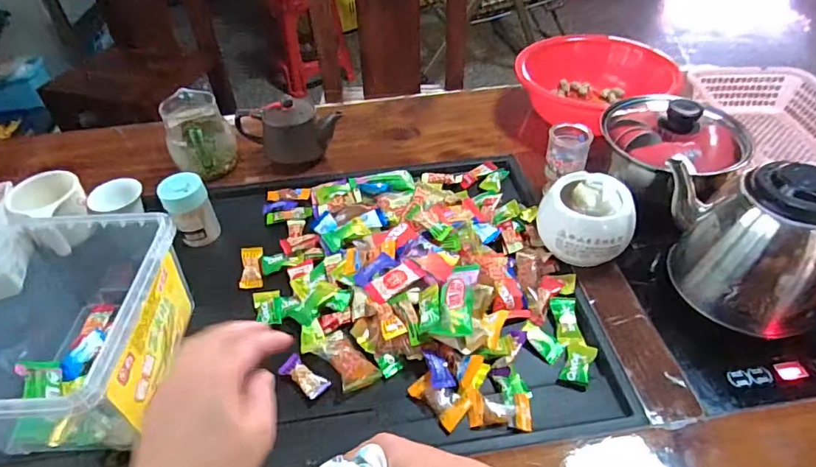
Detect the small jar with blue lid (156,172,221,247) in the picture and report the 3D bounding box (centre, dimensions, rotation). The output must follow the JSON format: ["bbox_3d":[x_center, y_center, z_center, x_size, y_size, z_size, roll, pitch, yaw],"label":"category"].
[{"bbox_3d":[-0.260,-0.029,0.582,0.049,0.077,0.042,-25,49,-21],"label":"small jar with blue lid"}]

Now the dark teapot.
[{"bbox_3d":[-0.164,-0.137,0.675,0.133,0.081,0.068,-12,46,-9],"label":"dark teapot"}]

